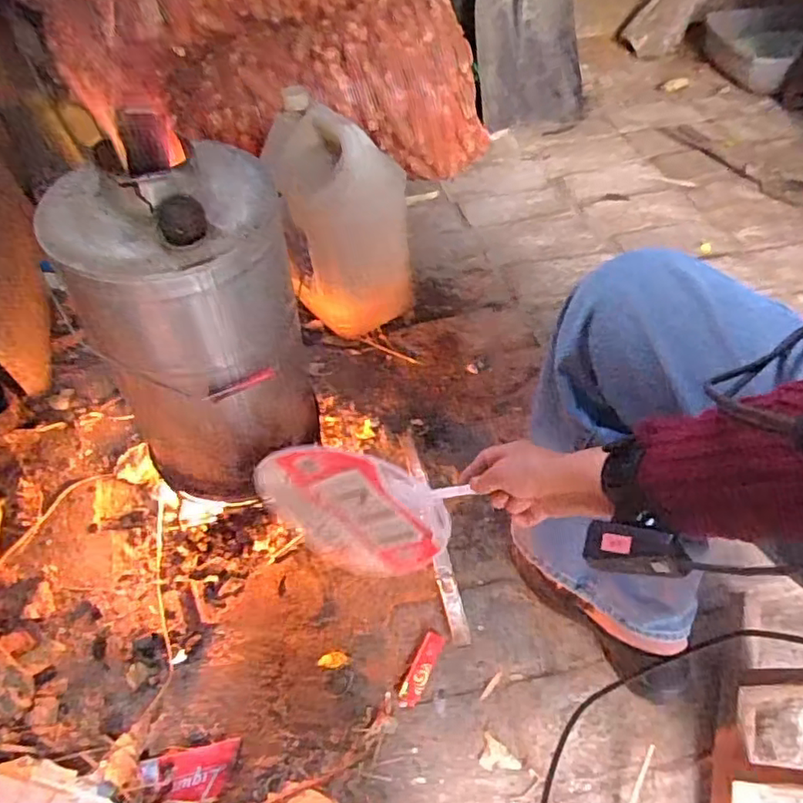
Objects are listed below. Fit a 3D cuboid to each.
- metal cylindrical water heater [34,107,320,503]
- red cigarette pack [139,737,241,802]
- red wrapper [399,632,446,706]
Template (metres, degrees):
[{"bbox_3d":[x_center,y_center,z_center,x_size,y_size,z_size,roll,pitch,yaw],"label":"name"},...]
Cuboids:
[{"bbox_3d":[-0.217,-0.074,0.692,0.208,0.389,0.187,8,50,8],"label":"metal cylindrical water heater"},{"bbox_3d":[-0.230,0.403,0.670,0.100,0.019,0.057,-5,51,-3],"label":"red cigarette pack"},{"bbox_3d":[0.025,0.322,0.744,0.026,0.007,0.089,22,54,18],"label":"red wrapper"}]

